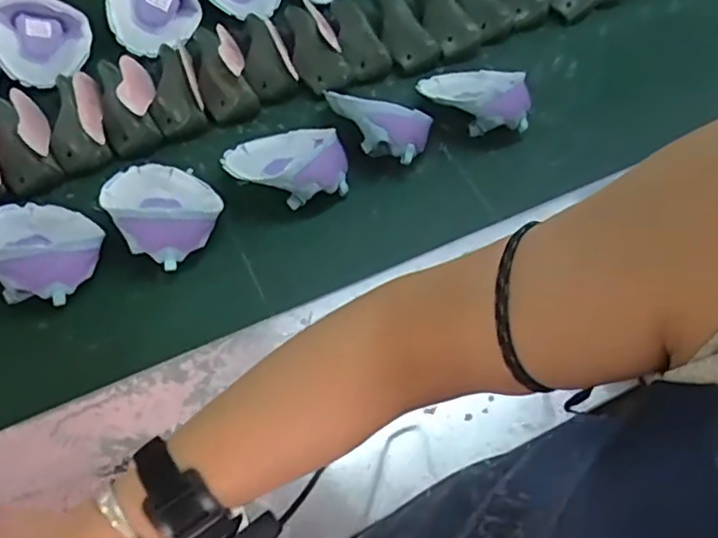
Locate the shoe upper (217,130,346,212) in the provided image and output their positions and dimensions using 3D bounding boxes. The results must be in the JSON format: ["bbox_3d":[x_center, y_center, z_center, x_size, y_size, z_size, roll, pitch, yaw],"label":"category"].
[{"bbox_3d":[-0.094,-0.131,0.855,0.154,0.060,0.141,-18,34,-8],"label":"shoe upper"}]

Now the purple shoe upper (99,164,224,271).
[{"bbox_3d":[-0.240,-0.086,0.793,0.130,0.055,0.167,-34,65,-23],"label":"purple shoe upper"}]

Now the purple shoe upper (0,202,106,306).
[{"bbox_3d":[-0.380,-0.036,0.753,0.166,0.058,0.130,37,62,19],"label":"purple shoe upper"}]

